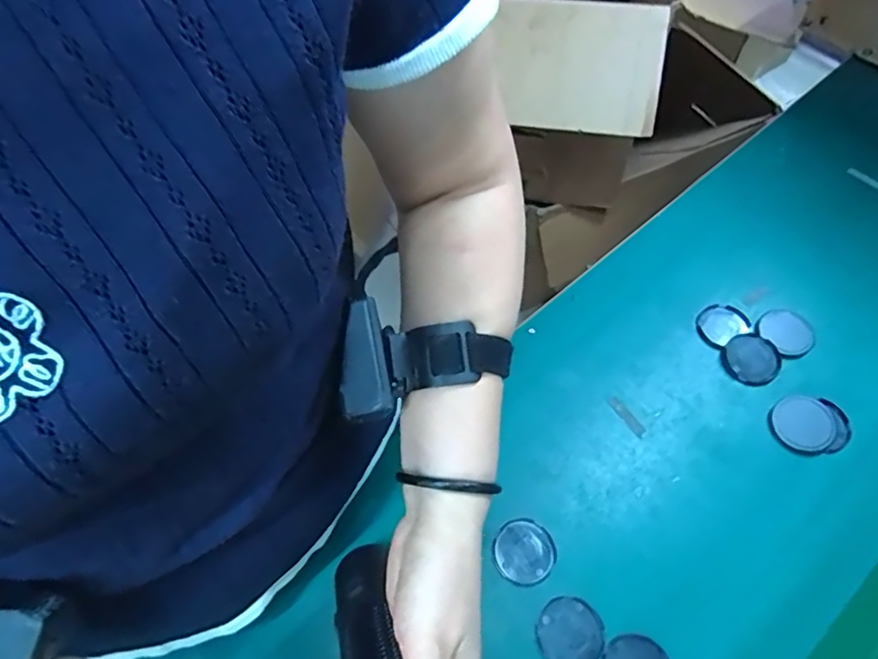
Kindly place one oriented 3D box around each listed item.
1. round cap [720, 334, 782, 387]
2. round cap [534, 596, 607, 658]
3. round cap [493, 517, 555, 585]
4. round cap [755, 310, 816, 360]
[{"bbox_3d":[0.300,0.029,0.529,0.050,0.010,0.049,-1,59,2],"label":"round cap"},{"bbox_3d":[0.100,0.234,0.423,0.049,0.005,0.049,-1,59,2],"label":"round cap"},{"bbox_3d":[0.070,0.184,0.455,0.049,0.004,0.049,-1,59,2],"label":"round cap"},{"bbox_3d":[0.346,0.002,0.547,0.057,0.010,0.051,-30,63,-15],"label":"round cap"}]

